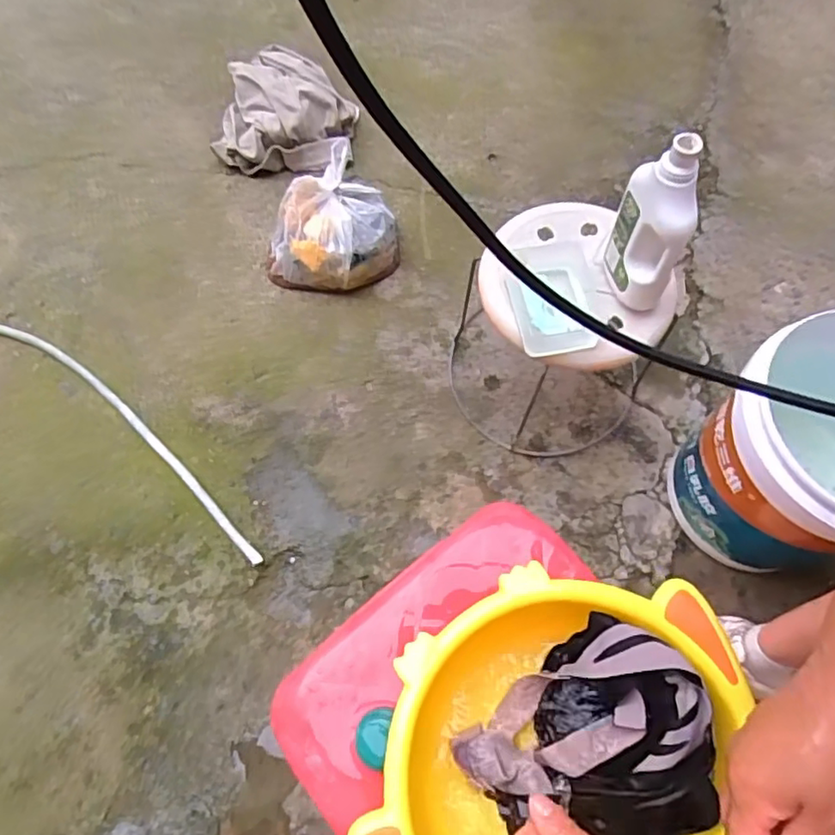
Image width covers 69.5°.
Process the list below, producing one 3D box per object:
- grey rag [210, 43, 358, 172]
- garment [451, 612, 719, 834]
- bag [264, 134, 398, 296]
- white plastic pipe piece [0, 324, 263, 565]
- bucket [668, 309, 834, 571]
[{"bbox_3d":[-0.296,-0.698,1.356,0.308,0.103,0.285,-3,66,-2],"label":"grey rag"},{"bbox_3d":[0.132,0.243,0.434,0.163,0.072,0.138,-38,72,-15],"label":"garment"},{"bbox_3d":[-0.173,-0.401,1.223,0.262,0.124,0.285,-2,66,-2],"label":"bag"},{"bbox_3d":[-0.556,0.003,1.094,0.765,0.014,0.073,35,70,13],"label":"white plastic pipe piece"},{"bbox_3d":[0.541,0.055,0.887,0.257,0.359,0.302,40,71,16],"label":"bucket"}]

